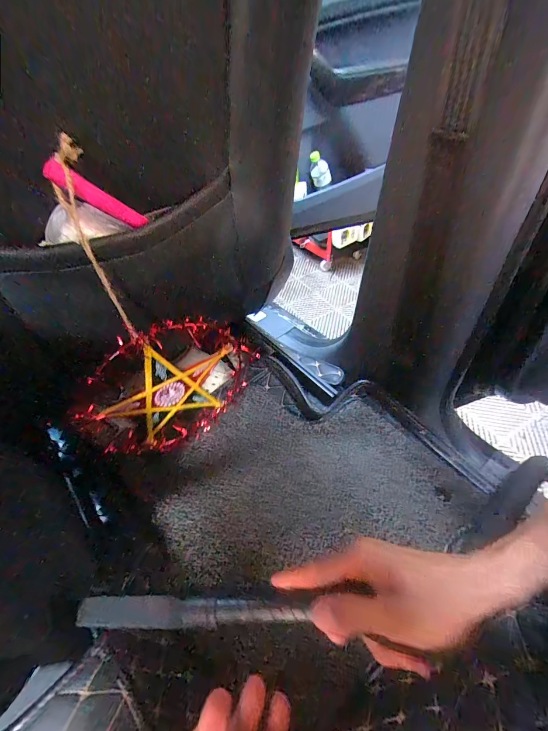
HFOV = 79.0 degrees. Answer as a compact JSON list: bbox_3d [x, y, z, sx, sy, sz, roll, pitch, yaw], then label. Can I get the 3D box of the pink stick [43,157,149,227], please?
[{"bbox_3d":[-0.160,-0.154,0.307,0.017,0.091,0.012,-53,56,15],"label":"pink stick"}]

